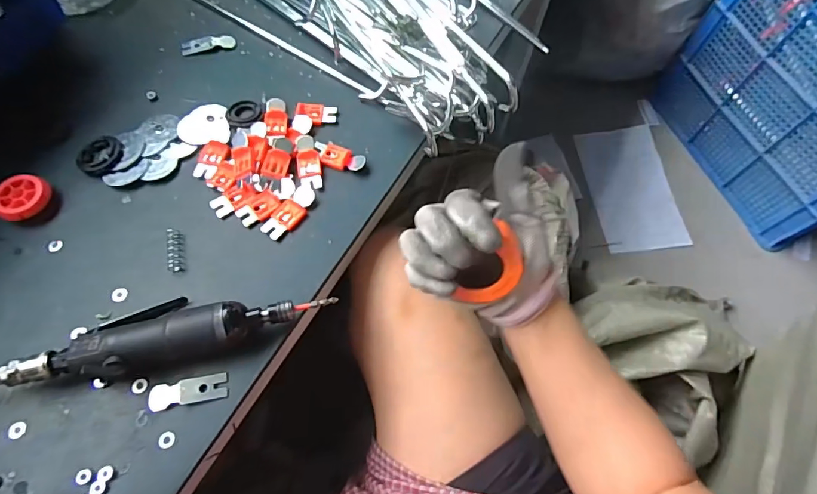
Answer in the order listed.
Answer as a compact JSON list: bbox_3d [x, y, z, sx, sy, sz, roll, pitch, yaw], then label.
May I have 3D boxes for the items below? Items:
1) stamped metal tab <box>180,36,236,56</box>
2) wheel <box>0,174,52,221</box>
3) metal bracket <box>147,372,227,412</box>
[{"bbox_3d":[-0.245,-0.249,0.554,0.062,0.006,0.023,-17,67,-10],"label":"stamped metal tab"},{"bbox_3d":[-0.385,-0.049,0.451,0.041,0.024,0.050,27,67,10],"label":"wheel"},{"bbox_3d":[-0.190,0.124,0.388,0.065,0.005,0.022,-9,66,-6],"label":"metal bracket"}]

